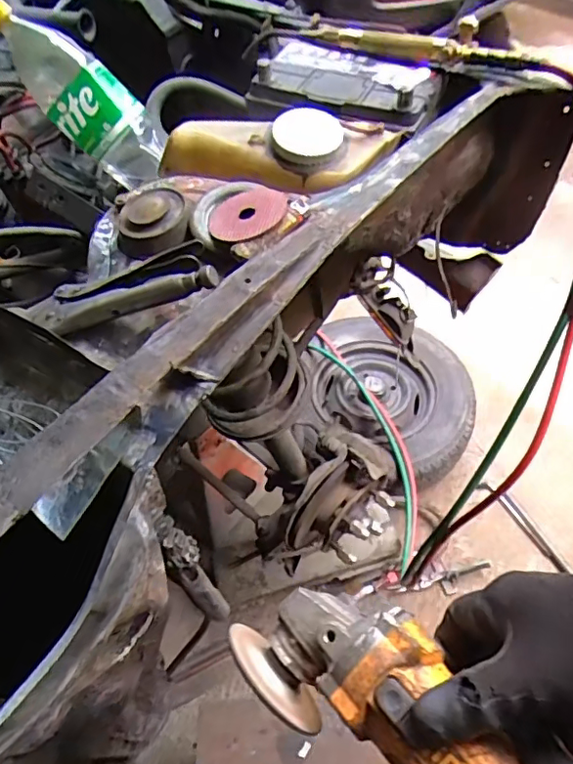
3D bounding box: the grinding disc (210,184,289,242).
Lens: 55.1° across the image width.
[{"bbox_3d":[-0.033,-0.145,0.474,0.069,0.007,0.066,-16,53,4],"label":"grinding disc"}]

